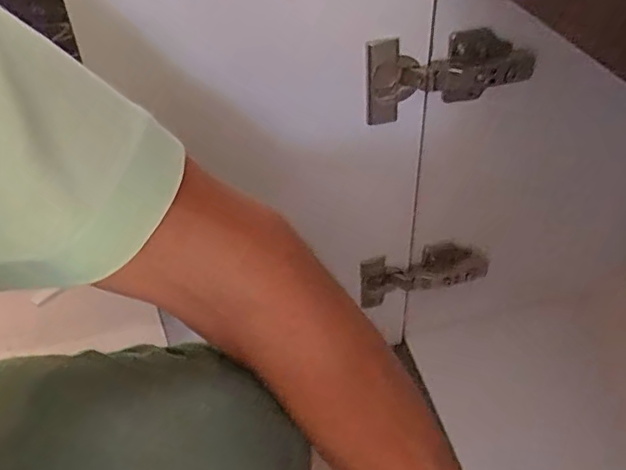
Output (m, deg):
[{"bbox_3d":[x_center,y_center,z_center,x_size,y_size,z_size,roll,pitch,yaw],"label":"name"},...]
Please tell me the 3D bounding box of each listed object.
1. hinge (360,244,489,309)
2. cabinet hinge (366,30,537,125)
[{"bbox_3d":[0.103,0.037,0.556,0.116,0.048,0.029,-7,41,-4],"label":"hinge"},{"bbox_3d":[0.096,-0.118,0.431,0.117,0.058,0.032,-6,41,-3],"label":"cabinet hinge"}]

